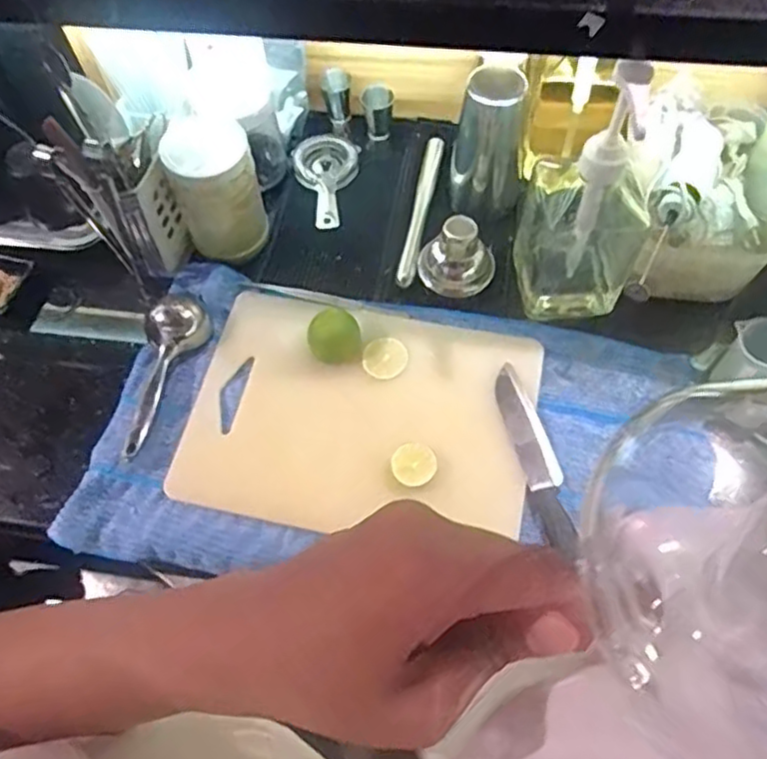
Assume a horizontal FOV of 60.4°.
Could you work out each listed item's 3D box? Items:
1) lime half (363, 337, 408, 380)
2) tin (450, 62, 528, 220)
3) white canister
[{"bbox_3d":[0.002,-0.023,0.702,0.047,0.019,0.046,-1,63,2],"label":"lime half"},{"bbox_3d":[0.116,-0.272,0.729,0.077,0.139,0.082,-1,63,2],"label":"tin"},{"bbox_3d":[-0.178,-0.200,0.719,0.089,0.142,0.097,-1,63,2],"label":"white canister"}]

